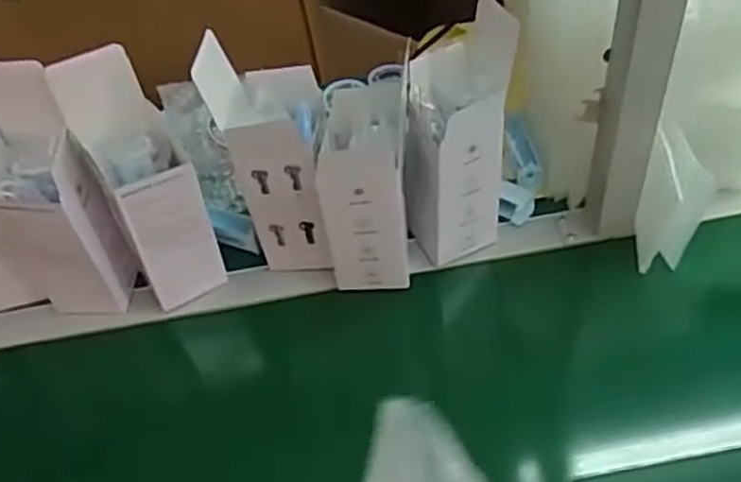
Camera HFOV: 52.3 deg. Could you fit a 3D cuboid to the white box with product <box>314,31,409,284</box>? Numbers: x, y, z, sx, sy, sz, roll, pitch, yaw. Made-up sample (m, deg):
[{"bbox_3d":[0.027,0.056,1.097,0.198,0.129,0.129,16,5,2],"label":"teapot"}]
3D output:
[{"bbox_3d":[-0.001,-0.047,0.696,0.076,0.206,0.073,2,50,7],"label":"white box with product"}]

